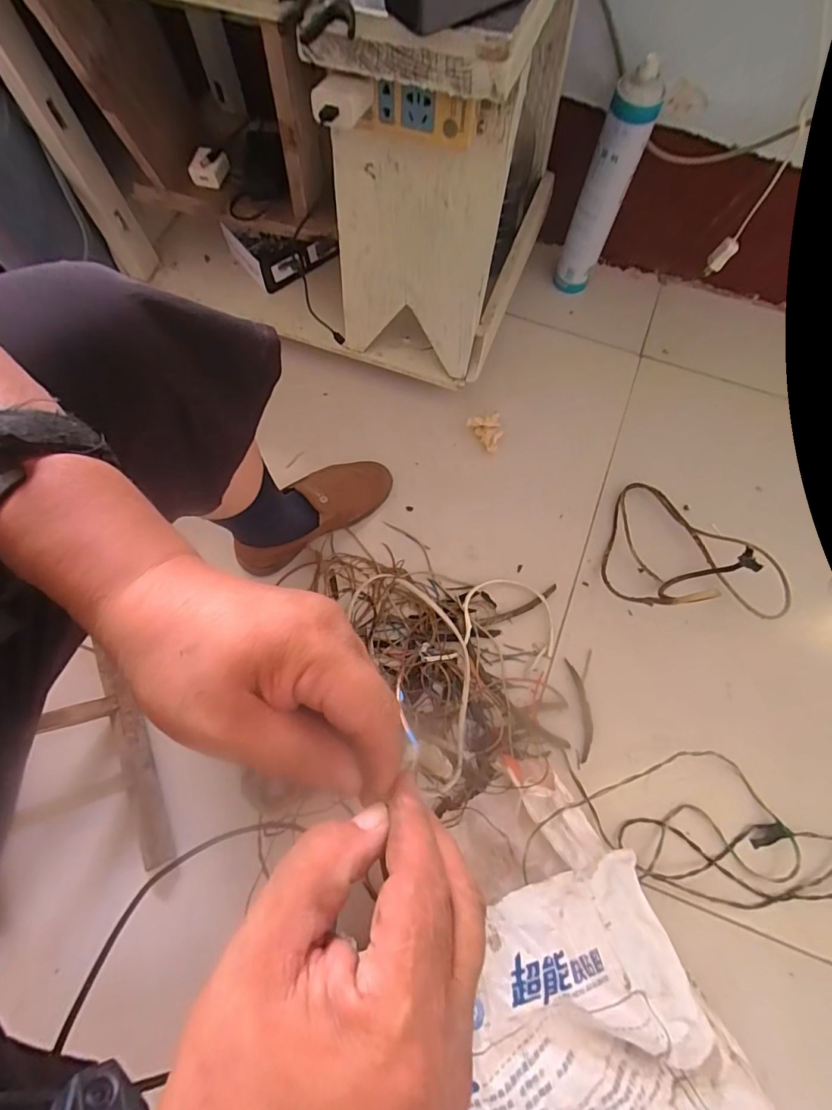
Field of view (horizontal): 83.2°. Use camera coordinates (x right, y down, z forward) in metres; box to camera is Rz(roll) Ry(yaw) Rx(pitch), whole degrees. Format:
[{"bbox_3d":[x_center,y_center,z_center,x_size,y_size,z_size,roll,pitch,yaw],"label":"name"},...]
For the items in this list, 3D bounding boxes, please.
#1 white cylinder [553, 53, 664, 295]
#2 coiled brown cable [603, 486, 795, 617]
[{"bbox_3d":[0.283,-0.542,0.730,0.056,0.314,0.054,-31,75,-8],"label":"white cylinder"},{"bbox_3d":[0.409,-0.008,0.681,0.230,0.080,0.190,18,74,7],"label":"coiled brown cable"}]

